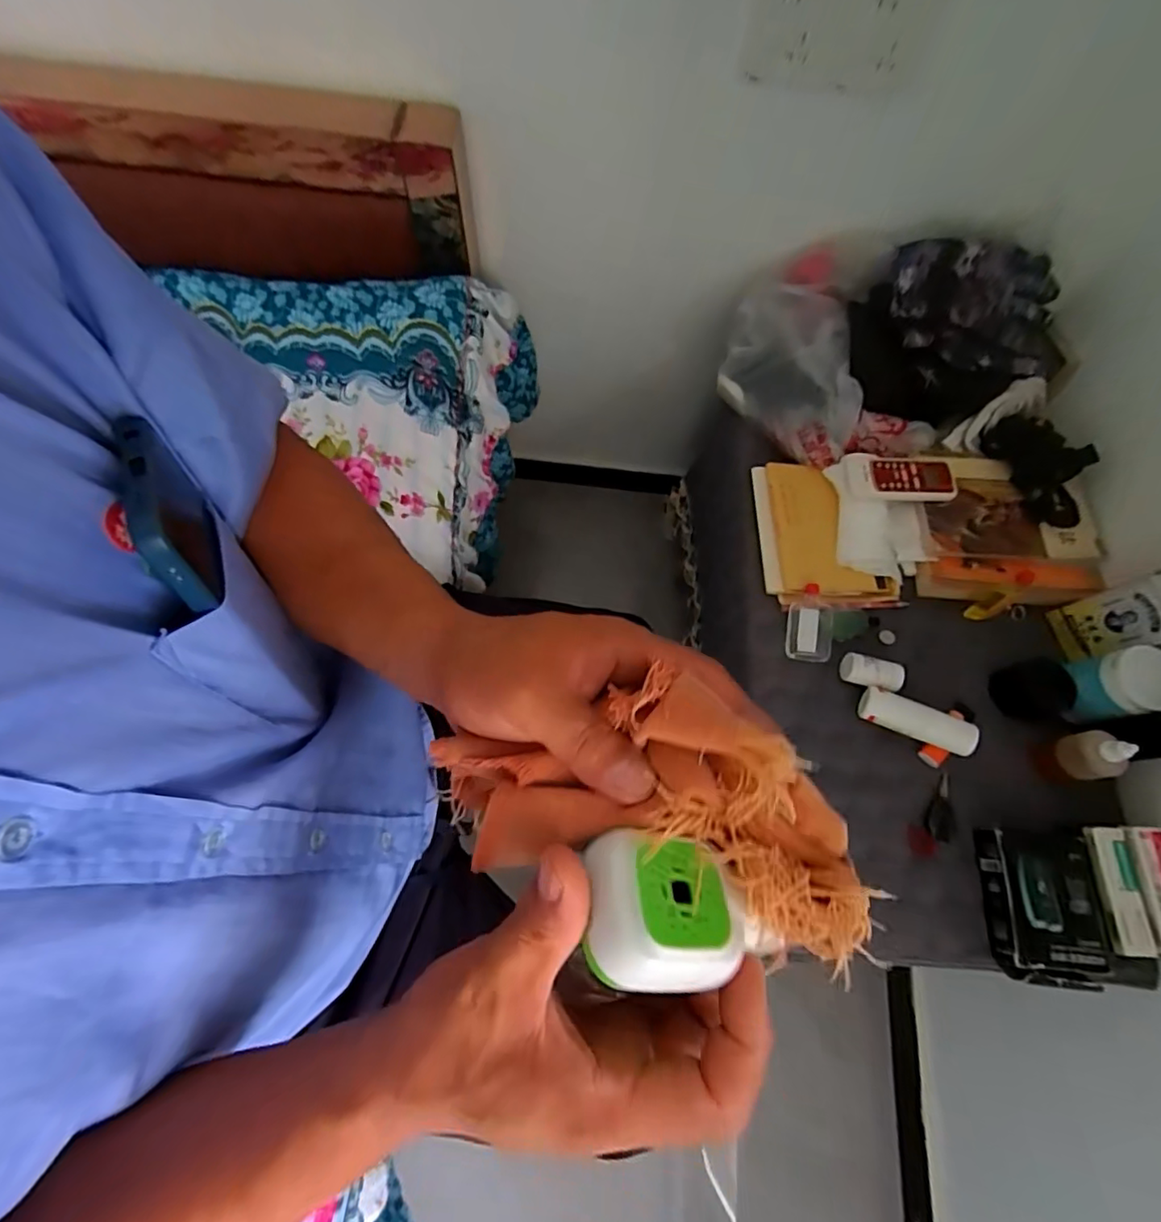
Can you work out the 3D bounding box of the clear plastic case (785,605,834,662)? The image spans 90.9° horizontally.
[{"bbox_3d":[0.271,0.026,0.678,0.050,0.017,0.066,12,71,1],"label":"clear plastic case"}]

